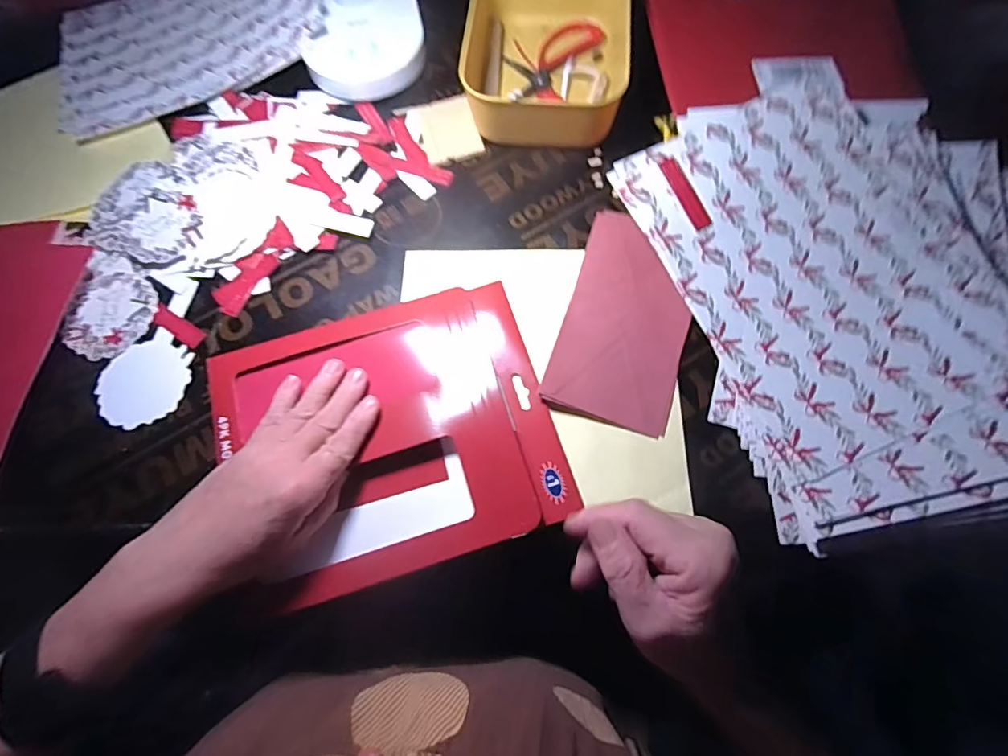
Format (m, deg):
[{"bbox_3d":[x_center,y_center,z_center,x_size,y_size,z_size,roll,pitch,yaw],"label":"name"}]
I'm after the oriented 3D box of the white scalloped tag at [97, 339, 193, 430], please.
[{"bbox_3d":[-0.279,0.003,0.386,0.068,0.004,0.068,-18,70,-5],"label":"white scalloped tag"}]

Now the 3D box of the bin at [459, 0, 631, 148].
[{"bbox_3d":[0.038,-0.306,0.460,0.135,0.056,0.193,5,70,4],"label":"bin"}]

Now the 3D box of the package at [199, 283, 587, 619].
[{"bbox_3d":[-0.084,0.039,0.355,0.226,0.016,0.193,-17,70,-4],"label":"package"}]

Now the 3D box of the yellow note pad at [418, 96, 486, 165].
[{"bbox_3d":[-0.052,-0.233,0.464,0.051,0.004,0.074,-17,70,-4],"label":"yellow note pad"}]

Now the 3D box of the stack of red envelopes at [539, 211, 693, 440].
[{"bbox_3d":[0.096,-0.049,0.383,0.091,0.008,0.173,16,71,8],"label":"stack of red envelopes"}]

